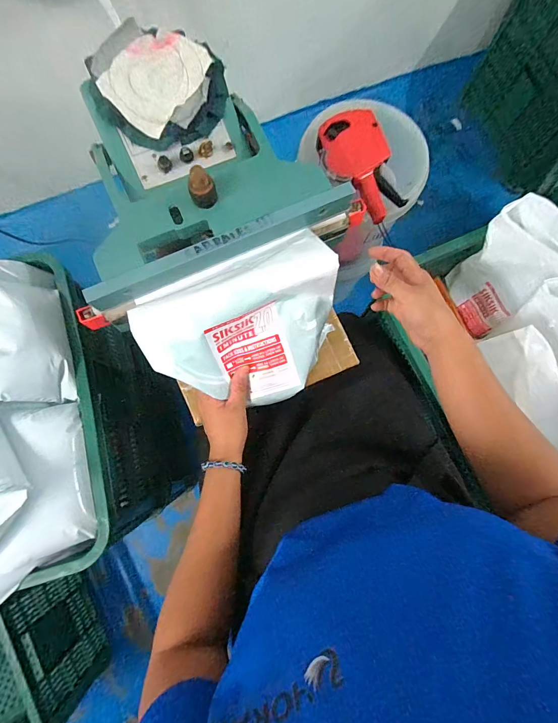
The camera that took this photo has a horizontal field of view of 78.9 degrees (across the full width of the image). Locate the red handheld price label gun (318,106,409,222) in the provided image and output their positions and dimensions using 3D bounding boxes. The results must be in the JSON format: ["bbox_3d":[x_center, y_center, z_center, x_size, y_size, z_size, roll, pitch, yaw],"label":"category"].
[{"bbox_3d":[0.153,-0.368,0.649,0.132,0.044,0.219,-18,79,-5],"label":"red handheld price label gun"}]

